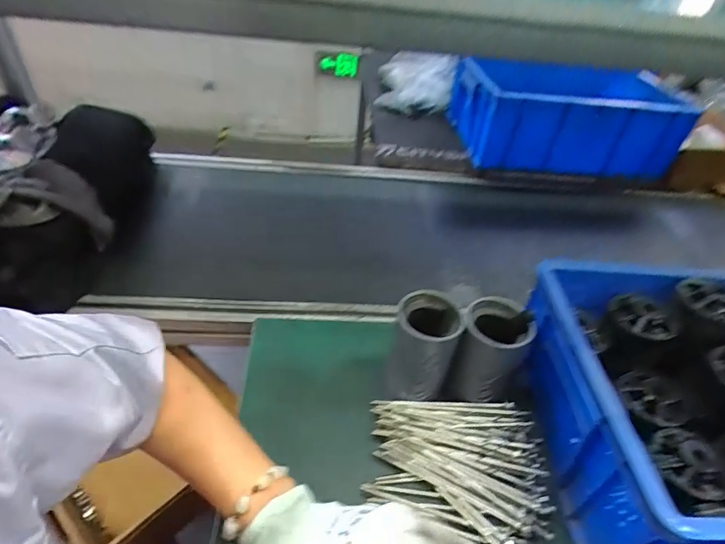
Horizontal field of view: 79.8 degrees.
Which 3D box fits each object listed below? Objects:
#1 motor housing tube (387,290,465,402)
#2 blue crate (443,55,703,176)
[{"bbox_3d":[0.072,0.090,0.521,0.076,0.119,0.076,7,40,4],"label":"motor housing tube"},{"bbox_3d":[0.484,-0.380,1.076,0.494,0.175,0.280,6,41,-2],"label":"blue crate"}]

